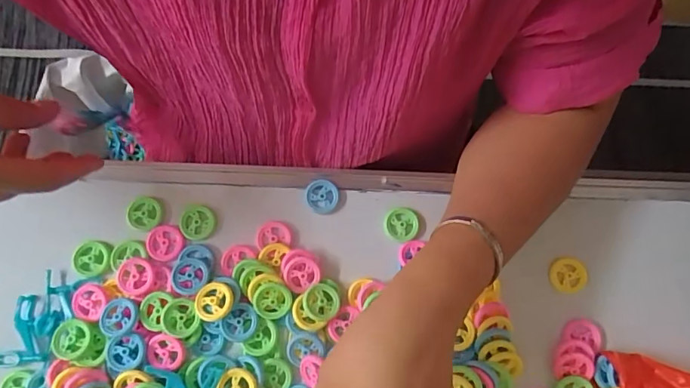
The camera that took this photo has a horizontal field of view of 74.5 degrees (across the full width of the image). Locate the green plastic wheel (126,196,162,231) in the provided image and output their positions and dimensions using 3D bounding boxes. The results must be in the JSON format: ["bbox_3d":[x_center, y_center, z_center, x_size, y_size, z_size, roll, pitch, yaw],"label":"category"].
[{"bbox_3d":[-0.167,0.016,0.377,0.027,0.004,0.027,0,79,-2],"label":"green plastic wheel"}]

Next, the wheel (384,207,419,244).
[{"bbox_3d":[0.048,0.026,0.388,0.028,0.007,0.029,0,79,-2],"label":"wheel"}]

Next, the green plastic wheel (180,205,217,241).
[{"bbox_3d":[-0.124,0.024,0.382,0.028,0.004,0.030,0,79,-2],"label":"green plastic wheel"}]

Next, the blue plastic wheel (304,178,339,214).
[{"bbox_3d":[-0.020,0.002,0.389,0.028,0.006,0.029,3,79,-2],"label":"blue plastic wheel"}]

